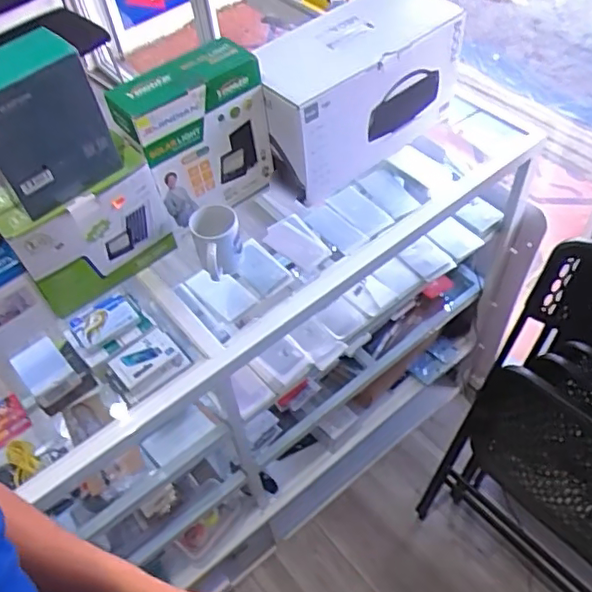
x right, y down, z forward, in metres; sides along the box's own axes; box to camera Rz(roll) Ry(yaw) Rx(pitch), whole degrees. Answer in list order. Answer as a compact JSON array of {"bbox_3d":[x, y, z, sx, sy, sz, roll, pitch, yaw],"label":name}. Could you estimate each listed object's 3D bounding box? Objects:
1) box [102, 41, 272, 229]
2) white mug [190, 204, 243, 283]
[{"bbox_3d":[-0.162,-0.262,0.987,0.226,0.254,0.105,-37,58,-21],"label":"box"},{"bbox_3d":[-0.133,-0.093,0.995,0.082,0.085,0.093,-14,53,-5],"label":"white mug"}]

